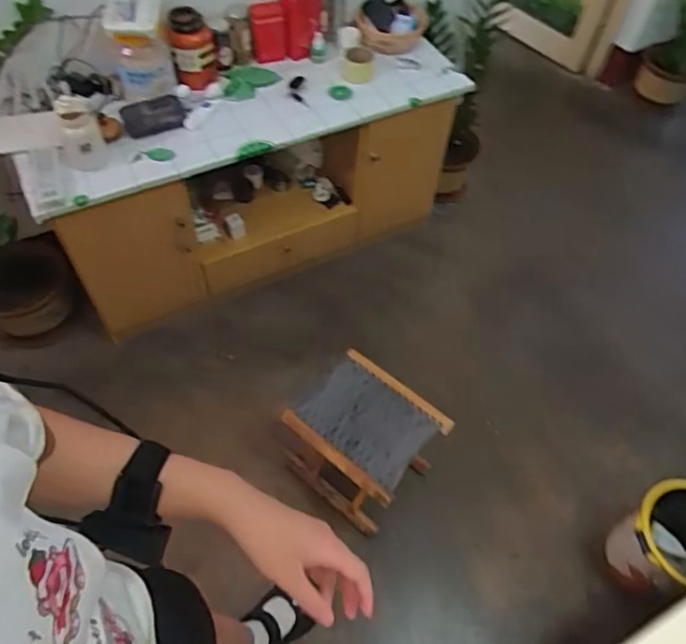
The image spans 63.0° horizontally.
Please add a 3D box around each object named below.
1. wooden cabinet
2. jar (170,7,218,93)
[{"bbox_3d":[-0.222,-0.391,1.588,1.110,0.503,0.341,-18,59,-15],"label":"wooden cabinet"},{"bbox_3d":[-0.385,-0.698,1.451,0.103,0.163,0.120,-3,56,-5],"label":"jar"}]

